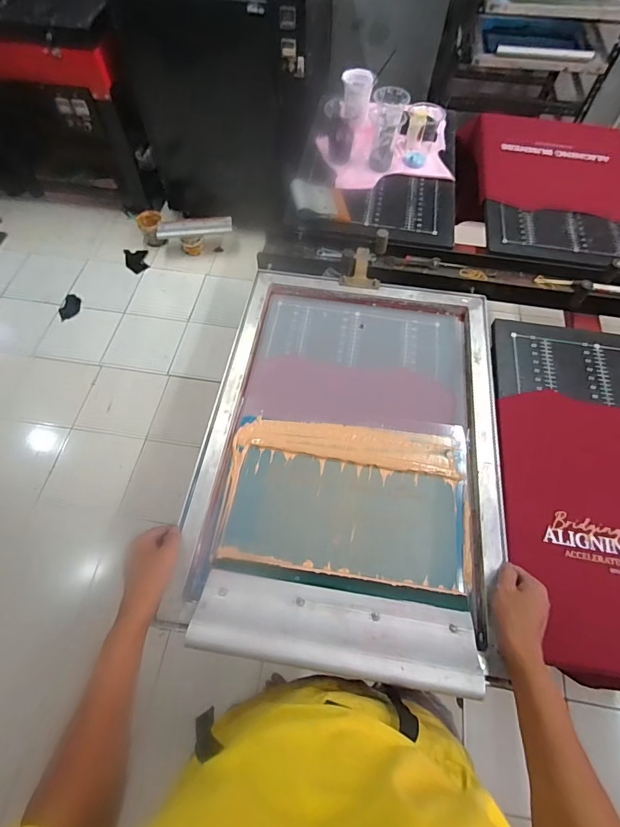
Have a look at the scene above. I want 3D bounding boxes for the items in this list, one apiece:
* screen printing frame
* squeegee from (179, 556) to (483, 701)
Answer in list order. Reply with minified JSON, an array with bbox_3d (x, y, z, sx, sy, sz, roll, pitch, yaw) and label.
[{"bbox_3d":[0.071,0.029,0.686,0.446,0.053,0.642,9,62,2],"label":"screen printing frame"},{"bbox_3d":[0.033,0.268,0.534,0.345,0.035,0.127,8,36,2],"label":"squeegee"}]

